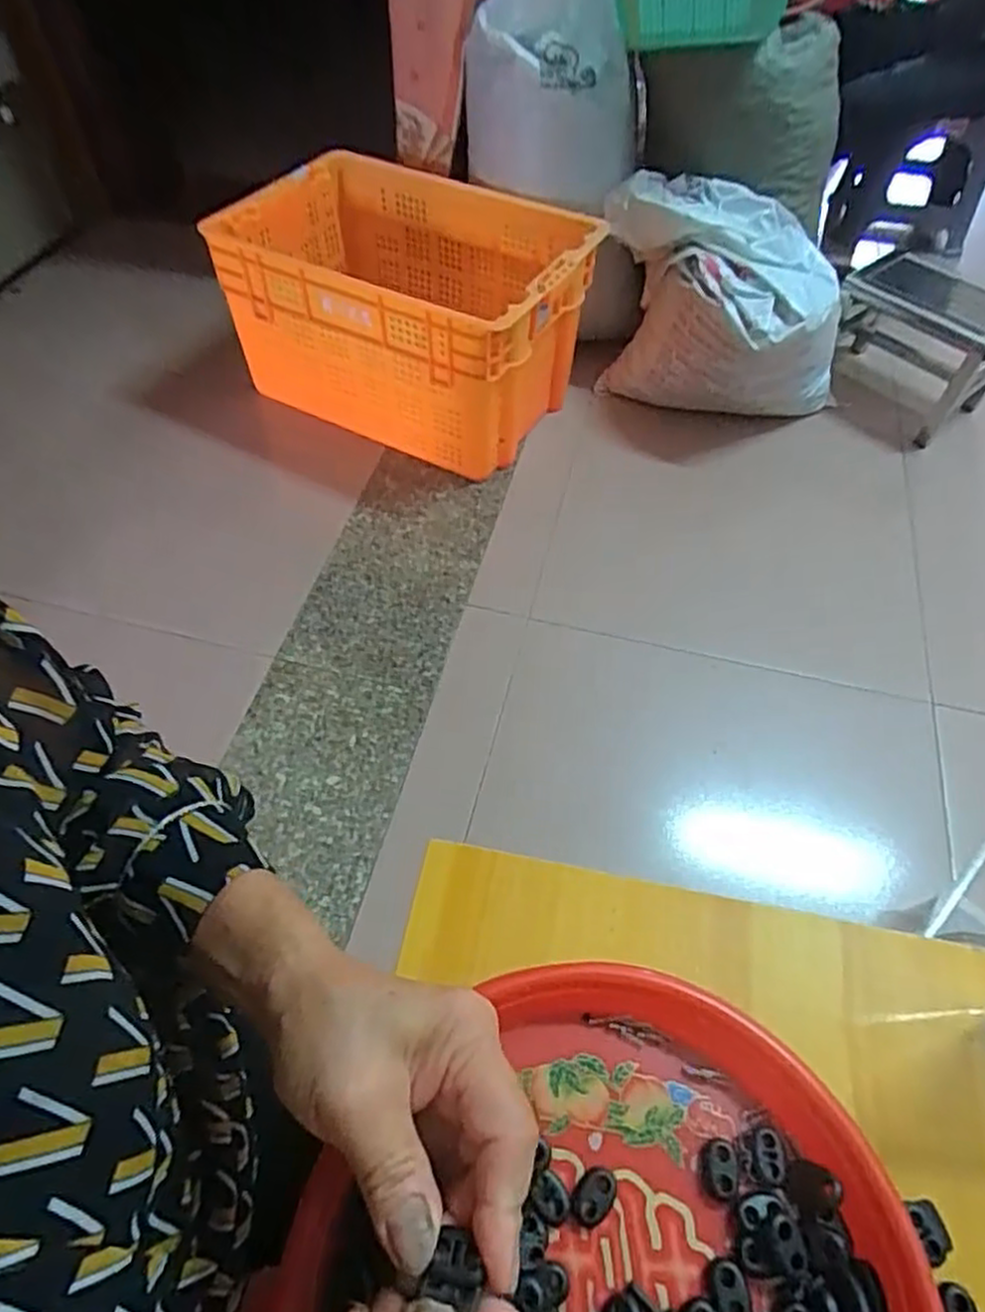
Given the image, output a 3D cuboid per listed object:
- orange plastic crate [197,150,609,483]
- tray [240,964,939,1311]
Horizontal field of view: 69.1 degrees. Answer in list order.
[{"bbox_3d":[-0.159,-0.637,1.326,0.622,0.314,0.414,27,59,16],"label":"orange plastic crate"},{"bbox_3d":[0.049,0.256,0.262,0.224,0.033,0.241,1,53,-2],"label":"tray"}]

